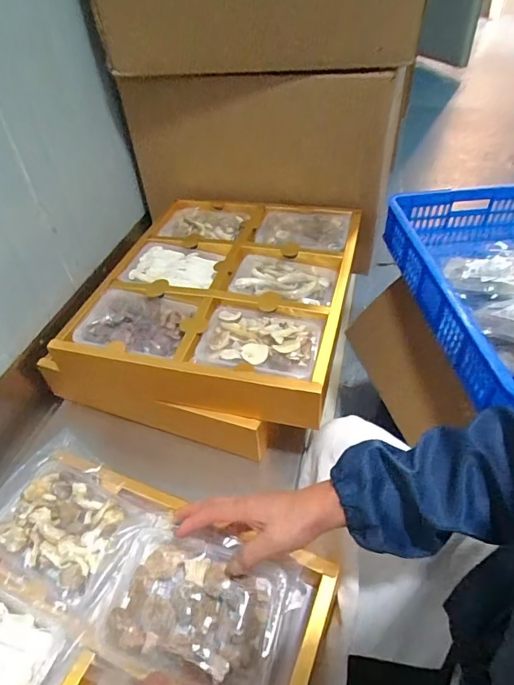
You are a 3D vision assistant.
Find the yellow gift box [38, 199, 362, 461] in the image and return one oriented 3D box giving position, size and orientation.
[{"bbox_3d":[-0.043,-0.071,0.758,0.386,0.145,0.453,11,46,15],"label":"yellow gift box"}]

